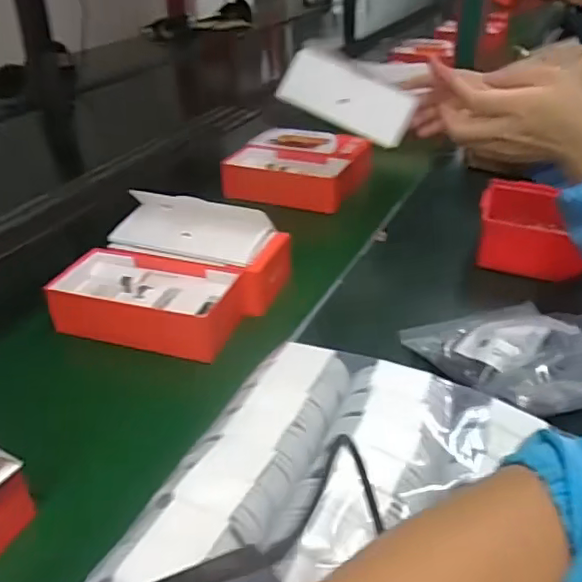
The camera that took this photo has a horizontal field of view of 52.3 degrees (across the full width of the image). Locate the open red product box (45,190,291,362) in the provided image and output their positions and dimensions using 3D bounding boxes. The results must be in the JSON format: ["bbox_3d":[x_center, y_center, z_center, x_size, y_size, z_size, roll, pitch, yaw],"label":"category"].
[{"bbox_3d":[-0.128,-0.021,0.620,0.210,0.077,0.178,8,36,17],"label":"open red product box"}]

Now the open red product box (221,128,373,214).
[{"bbox_3d":[0.012,-0.184,0.900,0.191,0.054,0.167,13,37,23],"label":"open red product box"}]

